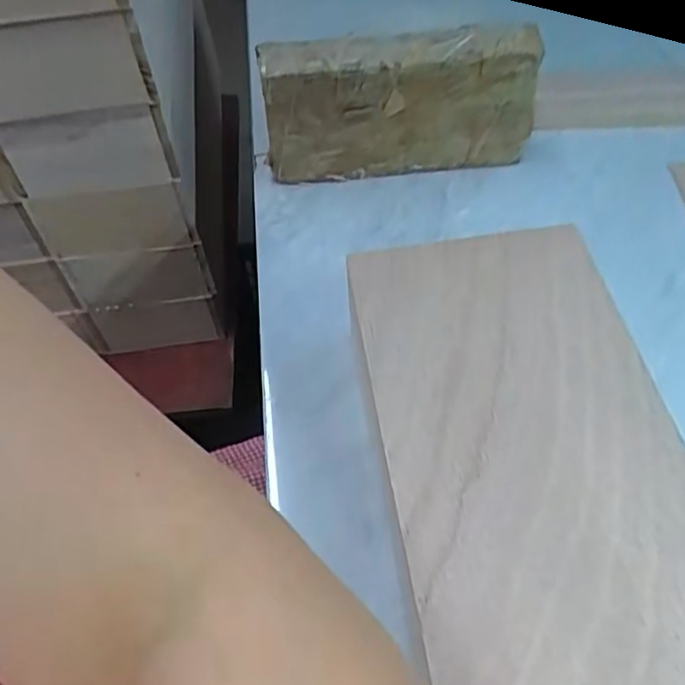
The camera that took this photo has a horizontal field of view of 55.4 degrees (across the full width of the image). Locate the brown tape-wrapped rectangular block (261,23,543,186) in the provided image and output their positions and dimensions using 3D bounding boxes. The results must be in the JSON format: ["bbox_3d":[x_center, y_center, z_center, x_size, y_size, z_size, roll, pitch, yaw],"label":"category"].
[{"bbox_3d":[0.041,-0.187,0.518,0.211,0.106,0.054,-7,55,-1],"label":"brown tape-wrapped rectangular block"}]

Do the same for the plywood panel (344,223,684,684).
[{"bbox_3d":[0.114,0.159,0.230,0.143,0.013,0.543,-11,54,-3],"label":"plywood panel"}]

